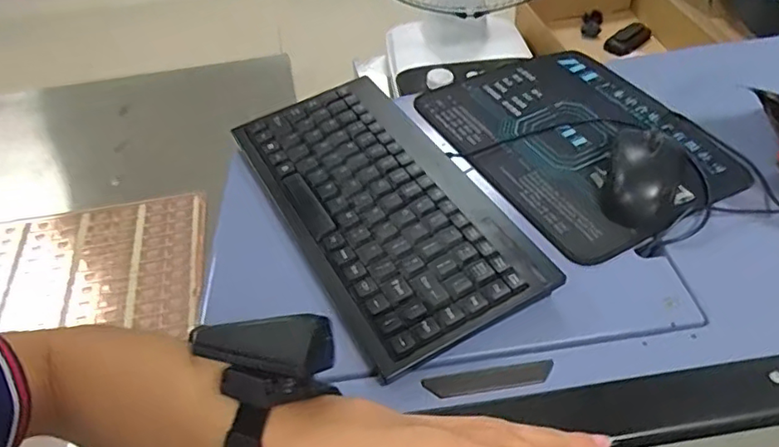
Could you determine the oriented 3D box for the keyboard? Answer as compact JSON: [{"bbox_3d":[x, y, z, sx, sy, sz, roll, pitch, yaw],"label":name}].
[{"bbox_3d":[-0.009,-0.018,0.475,0.147,0.031,0.286,-25,51,-17],"label":"keyboard"}]

